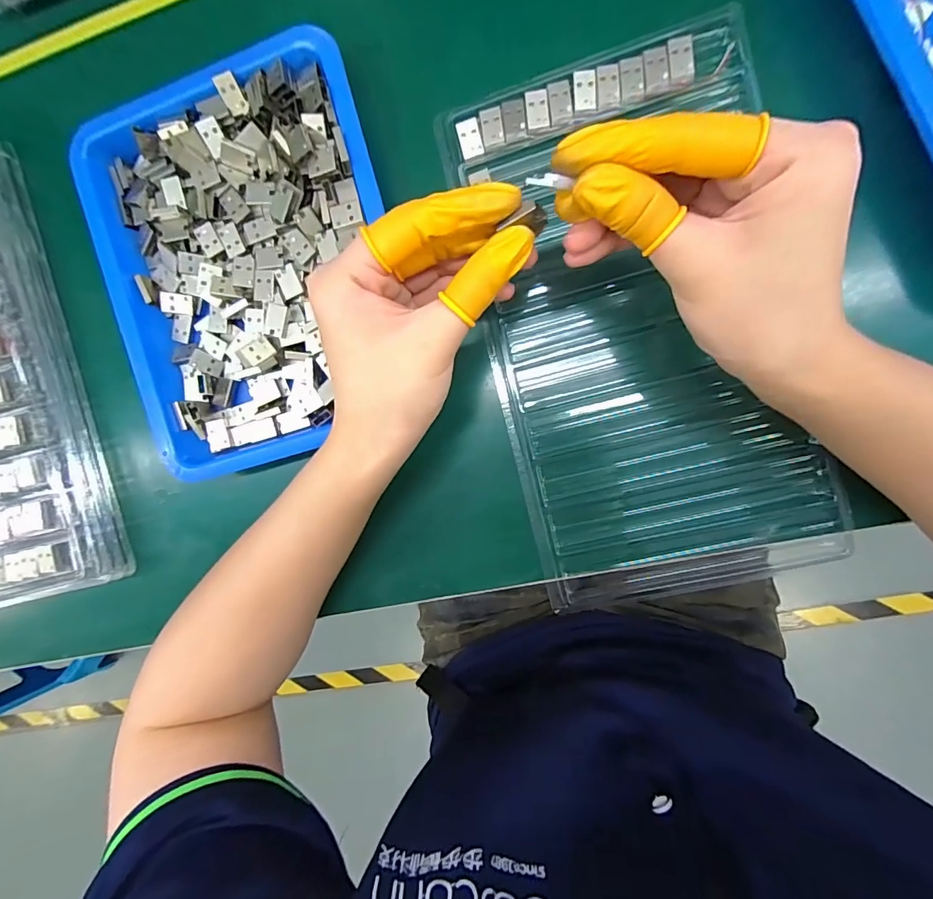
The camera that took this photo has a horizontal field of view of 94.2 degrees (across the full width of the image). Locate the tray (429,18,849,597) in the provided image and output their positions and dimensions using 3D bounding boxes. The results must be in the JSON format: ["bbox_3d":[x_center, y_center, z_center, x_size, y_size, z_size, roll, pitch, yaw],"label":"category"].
[{"bbox_3d":[0.095,-0.060,0.241,0.157,0.016,0.291,-13,94,9],"label":"tray"}]

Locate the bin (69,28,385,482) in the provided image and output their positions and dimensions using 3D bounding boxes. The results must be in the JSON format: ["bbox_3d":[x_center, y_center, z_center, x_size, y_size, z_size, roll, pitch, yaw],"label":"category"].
[{"bbox_3d":[-0.125,-0.102,0.257,0.166,0.030,0.212,-12,94,9],"label":"bin"}]

